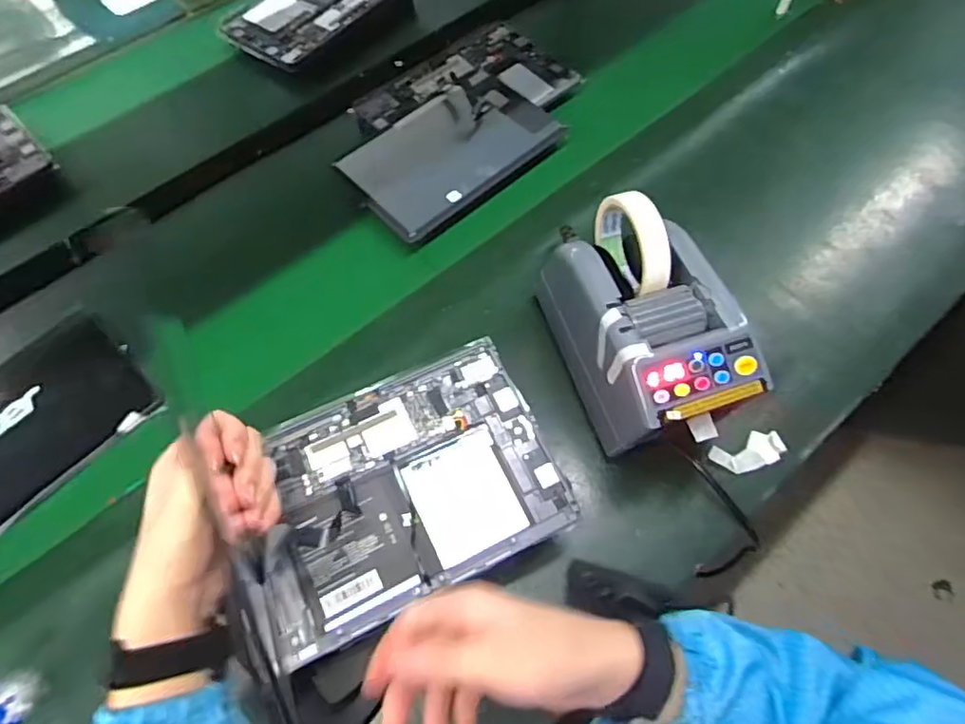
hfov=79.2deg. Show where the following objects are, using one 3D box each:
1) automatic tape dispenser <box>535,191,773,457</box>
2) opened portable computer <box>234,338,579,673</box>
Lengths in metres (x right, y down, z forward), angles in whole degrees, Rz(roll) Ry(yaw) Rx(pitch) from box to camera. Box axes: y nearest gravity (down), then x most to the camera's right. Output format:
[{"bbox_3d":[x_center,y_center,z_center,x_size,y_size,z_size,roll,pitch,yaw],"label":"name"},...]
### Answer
[{"bbox_3d":[0.138,-0.031,0.507,0.120,0.150,0.209,-19,62,-7],"label":"automatic tape dispenser"},{"bbox_3d":[-0.066,0.098,0.458,0.241,0.031,0.166,-25,63,-10],"label":"opened portable computer"}]

